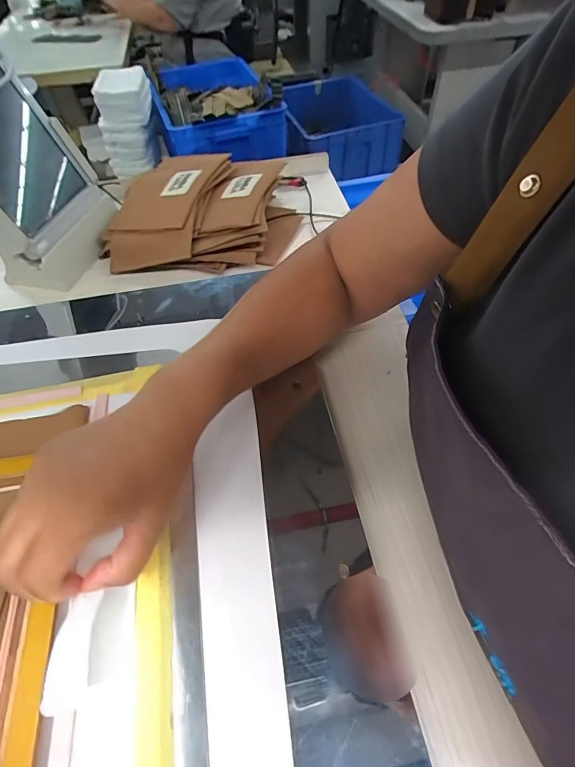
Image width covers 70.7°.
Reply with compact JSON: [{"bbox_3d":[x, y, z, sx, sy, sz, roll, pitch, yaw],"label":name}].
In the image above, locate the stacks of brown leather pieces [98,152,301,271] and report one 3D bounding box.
[{"bbox_3d":[-0.114,-0.237,0.537,0.245,0.043,0.214,2,54,5],"label":"stacks of brown leather pieces"}]

